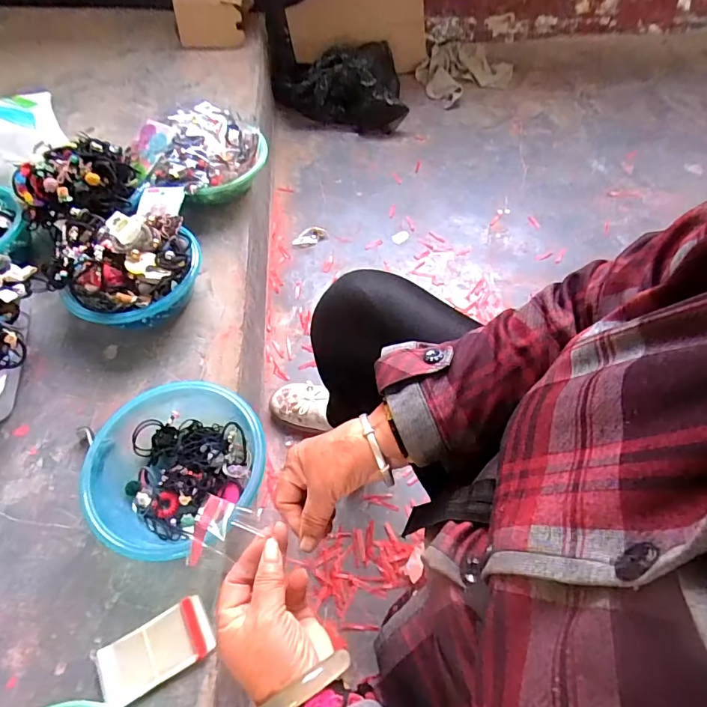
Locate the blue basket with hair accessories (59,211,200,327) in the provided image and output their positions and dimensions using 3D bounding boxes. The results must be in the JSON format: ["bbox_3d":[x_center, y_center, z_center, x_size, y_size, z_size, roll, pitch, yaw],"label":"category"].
[{"bbox_3d":[-0.367,-0.128,0.762,0.217,0.131,0.184,-15,59,-8],"label":"blue basket with hair accessories"}]

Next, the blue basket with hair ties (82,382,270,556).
[{"bbox_3d":[-0.235,0.148,0.615,0.220,0.081,0.202,0,58,1],"label":"blue basket with hair ties"}]

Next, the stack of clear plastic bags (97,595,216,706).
[{"bbox_3d":[-0.229,0.346,0.530,0.126,0.011,0.066,-26,61,-15],"label":"stack of clear plastic bags"}]

